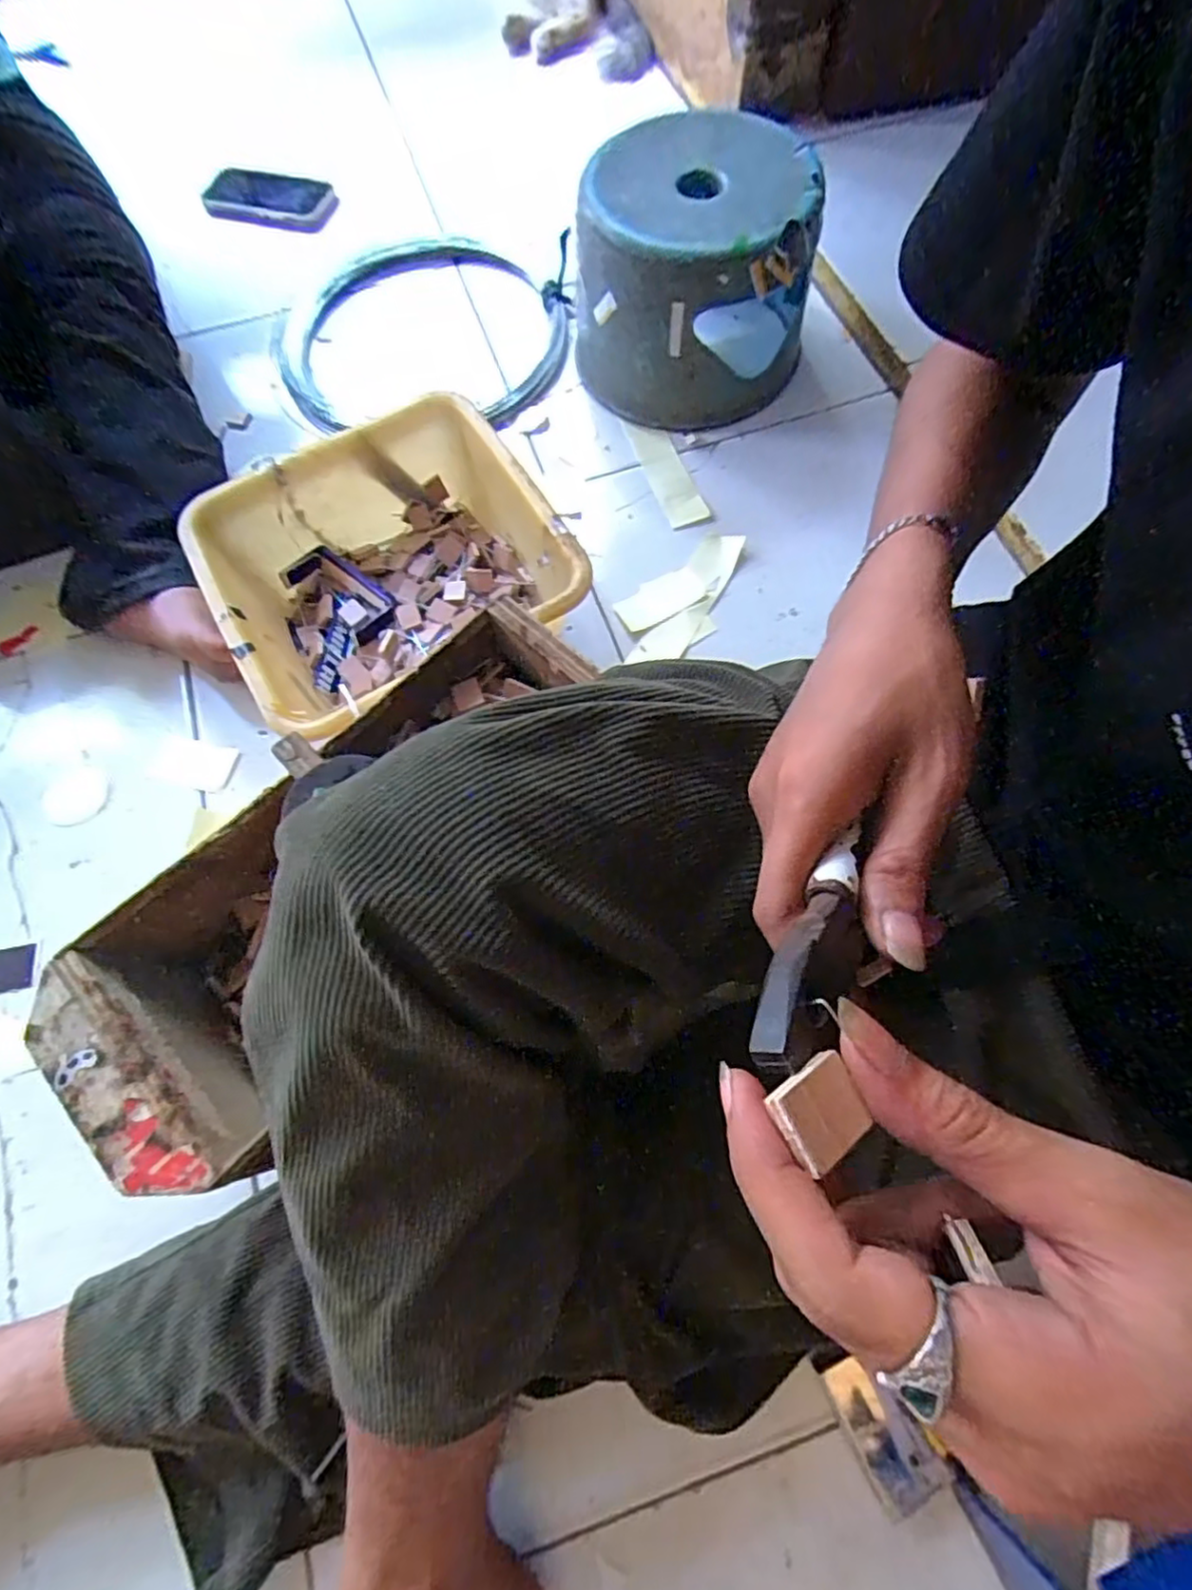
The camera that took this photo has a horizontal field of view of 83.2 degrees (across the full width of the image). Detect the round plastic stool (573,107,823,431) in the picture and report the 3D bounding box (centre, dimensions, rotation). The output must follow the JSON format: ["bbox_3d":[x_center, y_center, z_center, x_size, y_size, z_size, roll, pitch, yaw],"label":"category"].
[{"bbox_3d":[0.101,-0.532,0.704,0.228,0.194,0.212,-1,69,2],"label":"round plastic stool"}]

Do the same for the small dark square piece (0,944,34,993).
[{"bbox_3d":[-0.481,0.143,0.548,0.042,0.004,0.036,-11,69,-2],"label":"small dark square piece"}]

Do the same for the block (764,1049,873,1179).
[{"bbox_3d":[0.055,0.077,0.164,0.024,0.004,0.020,-19,70,-31],"label":"block"}]

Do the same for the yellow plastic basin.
[{"bbox_3d":[-0.169,-0.174,0.591,0.270,0.128,0.261,-31,70,-9],"label":"yellow plastic basin"}]

